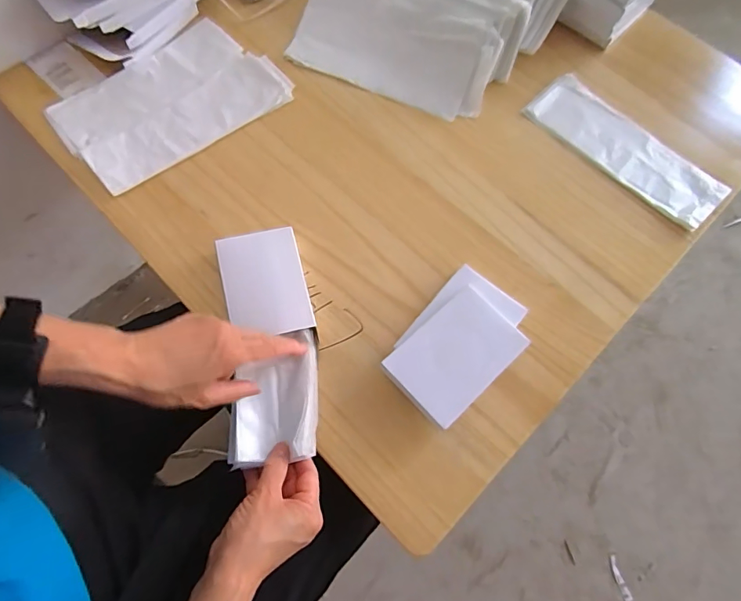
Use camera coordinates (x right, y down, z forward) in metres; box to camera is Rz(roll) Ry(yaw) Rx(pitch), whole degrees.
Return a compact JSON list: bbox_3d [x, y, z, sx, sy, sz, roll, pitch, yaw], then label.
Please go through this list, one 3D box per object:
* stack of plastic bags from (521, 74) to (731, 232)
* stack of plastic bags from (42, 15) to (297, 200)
[{"bbox_3d":[0.319,-0.194,0.560,0.094,0.015,0.250,-43,76,-14],"label":"stack of plastic bags"},{"bbox_3d":[-0.250,-0.252,0.566,0.259,0.011,0.165,-36,74,-13],"label":"stack of plastic bags"}]

